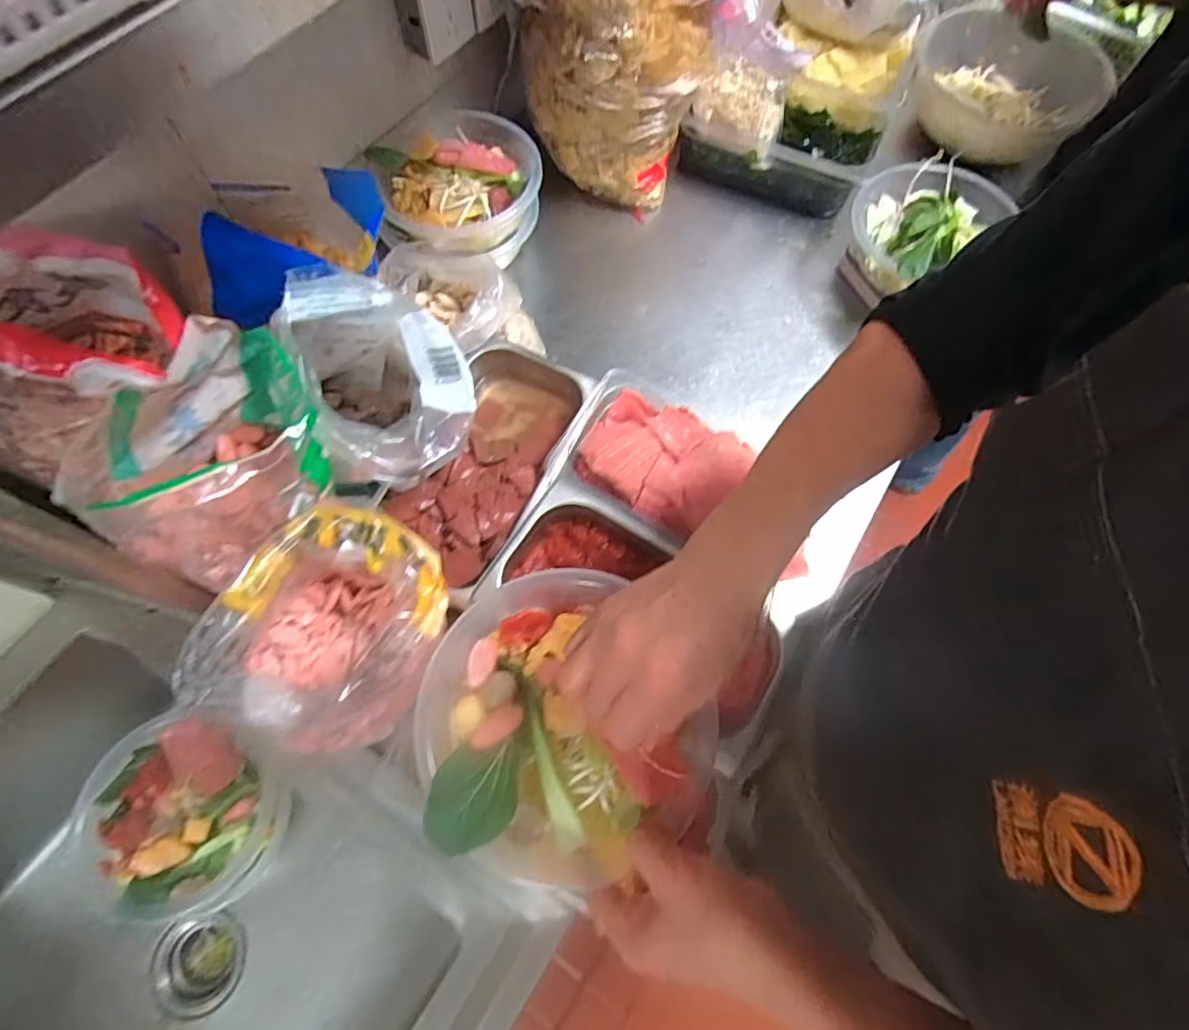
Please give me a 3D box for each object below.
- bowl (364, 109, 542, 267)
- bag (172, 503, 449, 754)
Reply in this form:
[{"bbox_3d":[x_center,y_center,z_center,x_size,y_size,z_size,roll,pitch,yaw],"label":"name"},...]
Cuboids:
[{"bbox_3d":[-0.183,-0.447,0.792,0.211,0.075,0.202,0,67,-1],"label":"bowl"},{"bbox_3d":[-0.225,0.099,0.519,0.155,0.125,0.195,28,70,10],"label":"bag"}]

